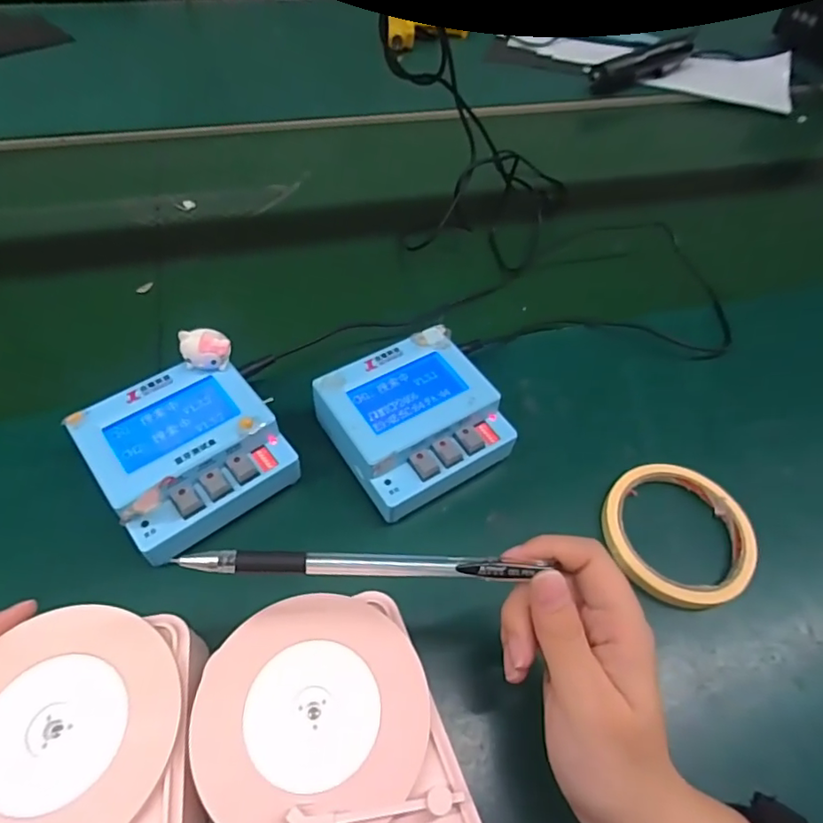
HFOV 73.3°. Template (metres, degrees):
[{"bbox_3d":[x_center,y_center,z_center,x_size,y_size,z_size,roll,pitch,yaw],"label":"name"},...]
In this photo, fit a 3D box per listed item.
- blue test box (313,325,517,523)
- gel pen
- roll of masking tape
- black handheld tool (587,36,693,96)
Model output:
[{"bbox_3d":[-0.001,0.010,0.369,0.109,0.052,0.093,-26,59,-22],"label":"blue test box"},{"bbox_3d":[-0.020,0.064,0.232,0.146,0.008,0.011,3,52,-4],"label":"gel pen"},{"bbox_3d":[0.168,0.077,0.353,0.089,0.017,0.089,11,52,4],"label":"roll of masking tape"},{"bbox_3d":[0.328,-0.492,0.785,0.201,0.039,0.037,-27,59,-22],"label":"black handheld tool"}]

